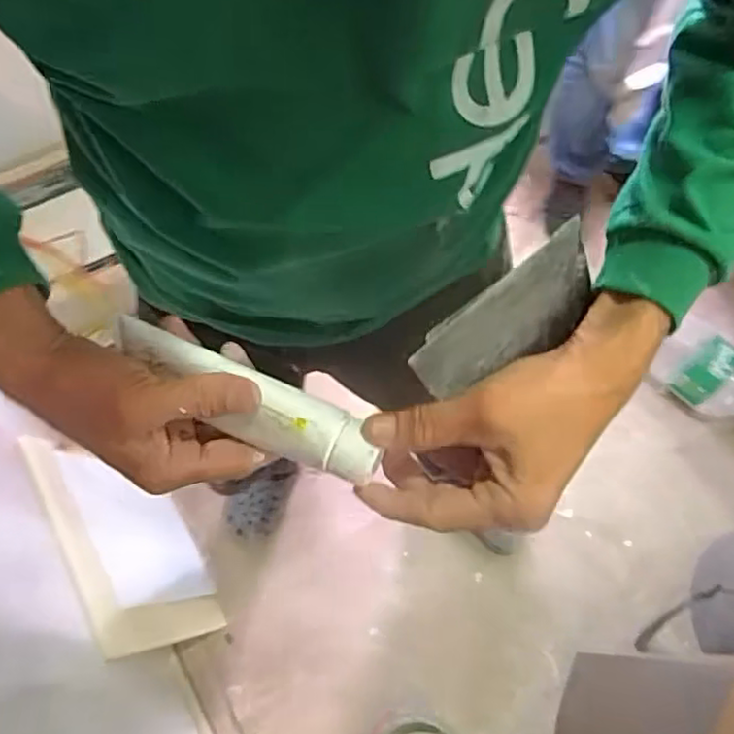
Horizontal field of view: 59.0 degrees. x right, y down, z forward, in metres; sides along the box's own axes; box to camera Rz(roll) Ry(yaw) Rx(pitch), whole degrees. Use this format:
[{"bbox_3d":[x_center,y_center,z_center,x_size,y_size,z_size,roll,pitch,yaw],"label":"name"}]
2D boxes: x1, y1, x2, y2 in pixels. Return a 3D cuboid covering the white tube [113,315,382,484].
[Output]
[{"bbox_3d":[-0.065,0.017,0.340,0.154,0.023,0.035,28,68,10],"label":"white tube"}]

